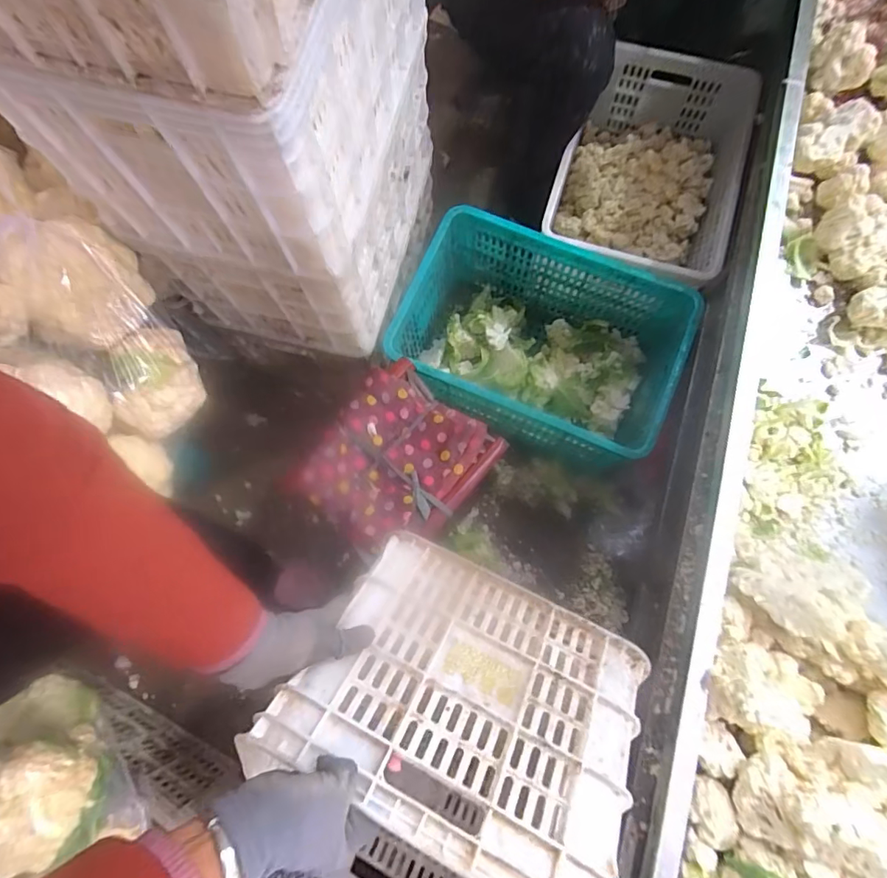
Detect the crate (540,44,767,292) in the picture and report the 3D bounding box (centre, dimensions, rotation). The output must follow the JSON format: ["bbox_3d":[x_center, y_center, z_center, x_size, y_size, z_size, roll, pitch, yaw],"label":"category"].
[{"bbox_3d":[0.447,-0.572,1.119,0.350,0.185,0.550,19,77,6],"label":"crate"}]

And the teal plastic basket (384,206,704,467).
[{"bbox_3d":[0.194,-0.194,1.052,0.524,0.250,0.333,21,77,6],"label":"teal plastic basket"}]

